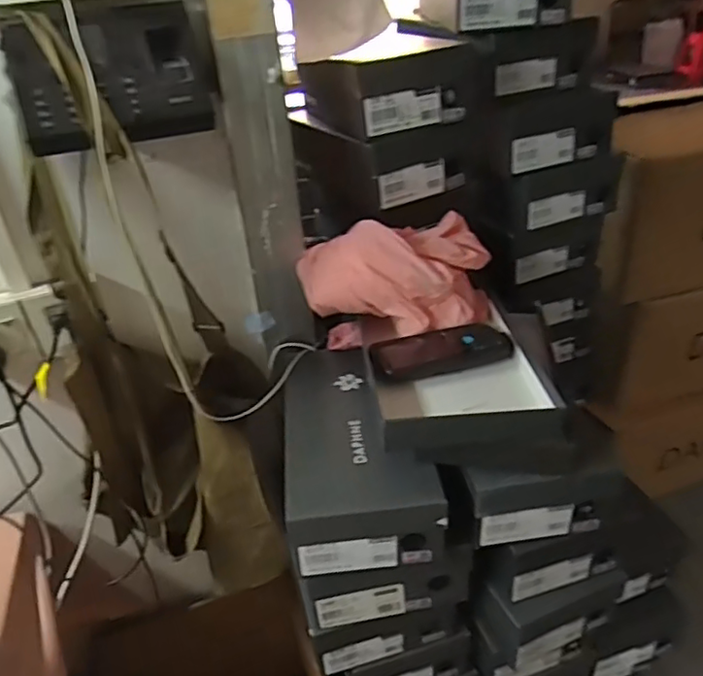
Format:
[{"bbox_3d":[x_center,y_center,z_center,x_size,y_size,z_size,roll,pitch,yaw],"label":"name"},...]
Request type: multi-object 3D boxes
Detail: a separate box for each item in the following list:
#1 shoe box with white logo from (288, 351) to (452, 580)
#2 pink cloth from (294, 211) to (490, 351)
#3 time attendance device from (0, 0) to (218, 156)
[{"bbox_3d":[0.003,0.129,0.742,0.165,0.094,0.283,-6,32,-3],"label":"shoe box with white logo"},{"bbox_3d":[0.057,-0.076,0.807,0.240,0.165,0.159,2,32,10],"label":"pink cloth"},{"bbox_3d":[-0.238,-0.265,0.624,0.194,0.113,0.090,-17,34,-18],"label":"time attendance device"}]

